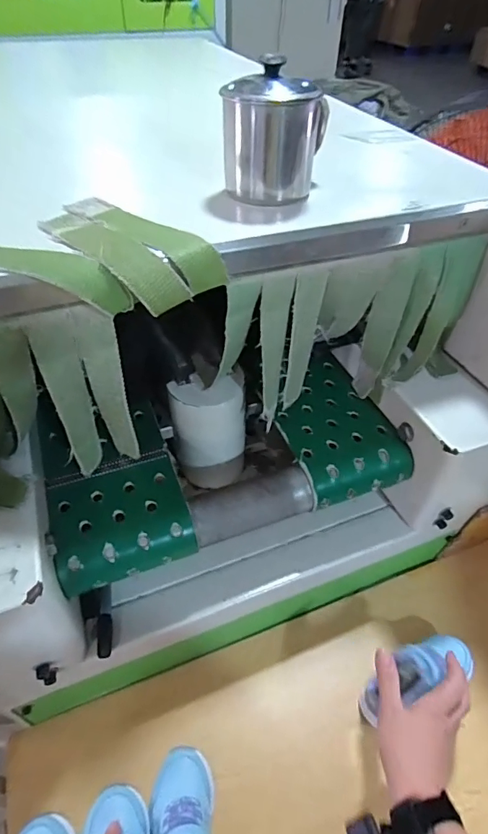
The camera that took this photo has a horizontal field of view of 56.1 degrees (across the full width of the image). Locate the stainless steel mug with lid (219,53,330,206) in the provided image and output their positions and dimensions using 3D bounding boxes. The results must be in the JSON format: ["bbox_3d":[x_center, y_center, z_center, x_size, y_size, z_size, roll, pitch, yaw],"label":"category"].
[{"bbox_3d":[0.032,-0.276,0.446,0.086,0.099,0.088,10,47,8],"label":"stainless steel mug with lid"}]

